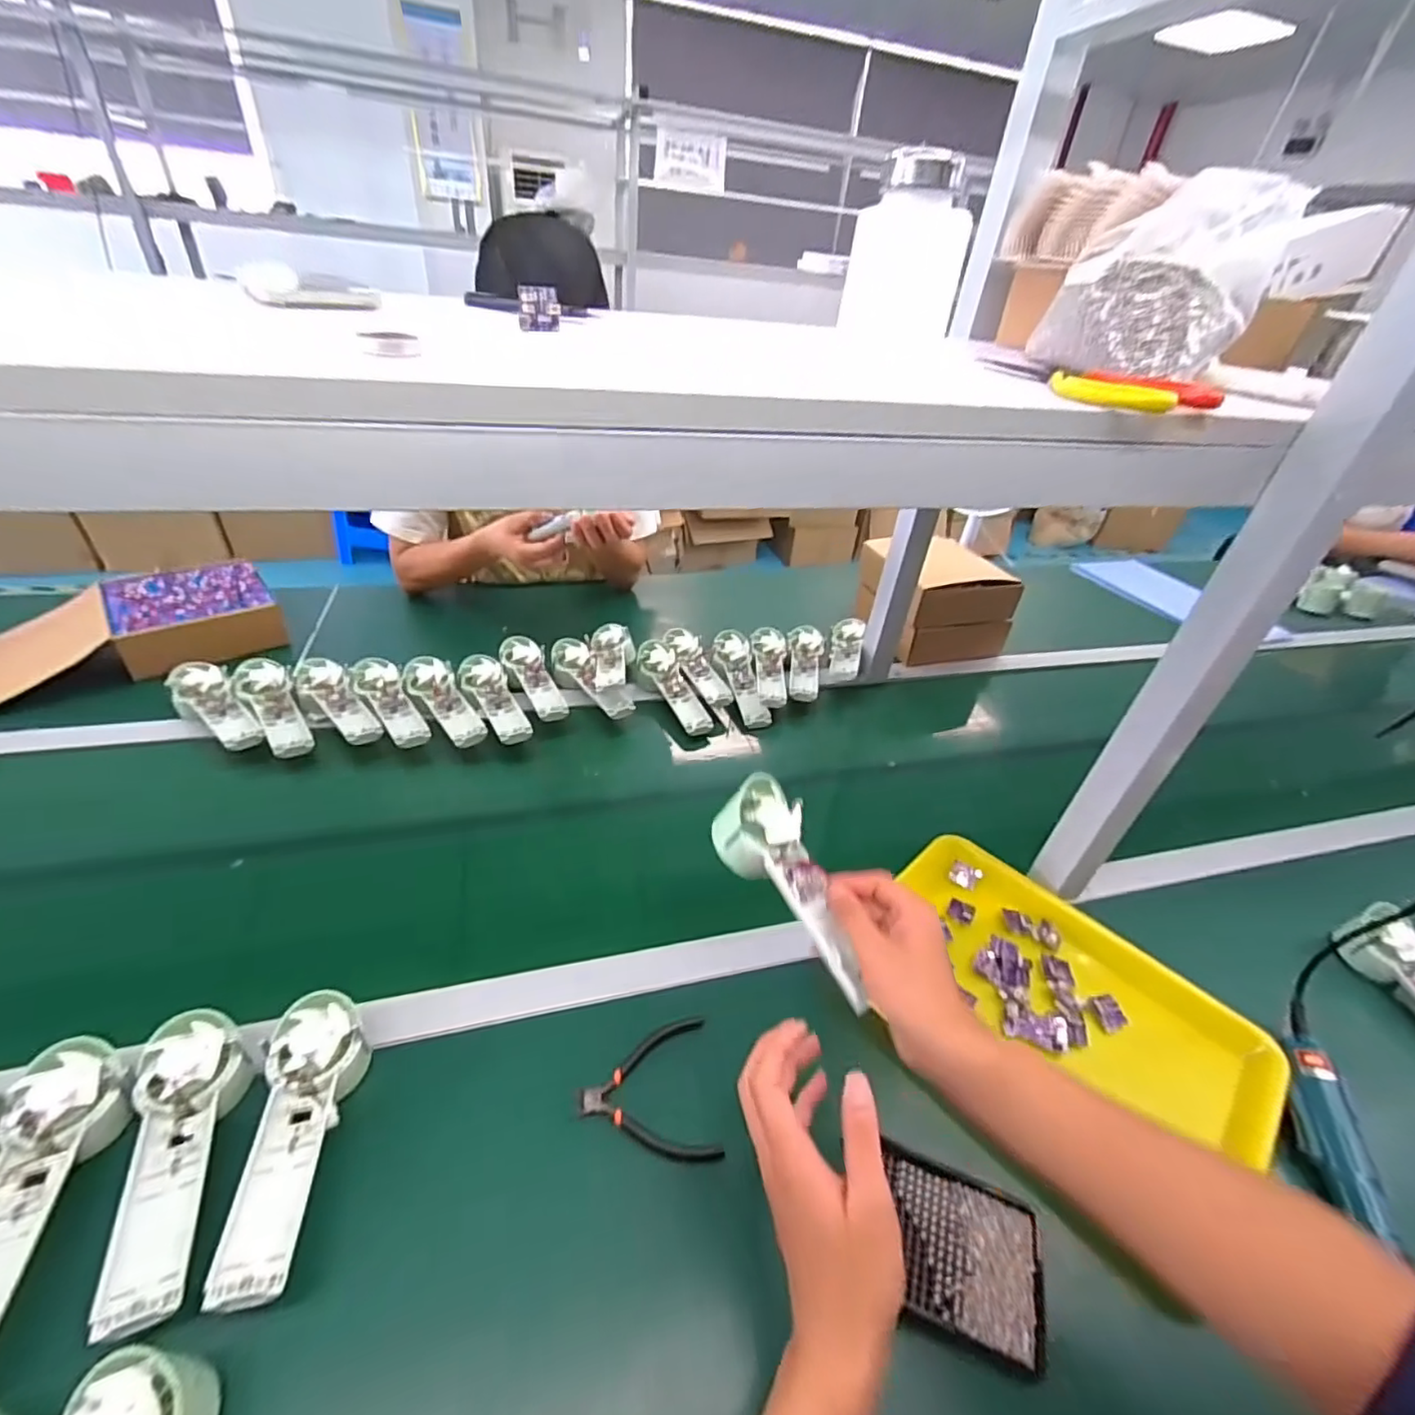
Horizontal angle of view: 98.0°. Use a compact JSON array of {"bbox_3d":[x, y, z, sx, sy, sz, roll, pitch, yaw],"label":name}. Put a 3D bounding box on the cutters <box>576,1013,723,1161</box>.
[{"bbox_3d":[-0.047,0.309,0.494,0.105,0.009,0.104,-2,37,-11],"label":"cutters"}]

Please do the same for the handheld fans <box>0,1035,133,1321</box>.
[{"bbox_3d":[-0.431,0.305,0.390,0.067,0.028,0.179,-7,39,-17],"label":"handheld fans"}]

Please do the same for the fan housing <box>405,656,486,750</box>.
[{"bbox_3d":[-0.355,-0.011,0.825,0.062,0.035,0.176,-20,44,-31],"label":"fan housing"}]

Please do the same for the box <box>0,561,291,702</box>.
[{"bbox_3d":[-0.840,-0.098,0.843,0.412,0.078,0.248,-25,47,-35],"label":"box"}]

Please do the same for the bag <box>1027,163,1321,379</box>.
[{"bbox_3d":[0.336,-0.318,0.460,0.135,0.115,0.116,21,39,19],"label":"bag"}]

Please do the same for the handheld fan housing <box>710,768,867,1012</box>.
[{"bbox_3d":[0.065,0.136,0.461,0.065,0.034,0.172,-16,63,-28],"label":"handheld fan housing"}]

